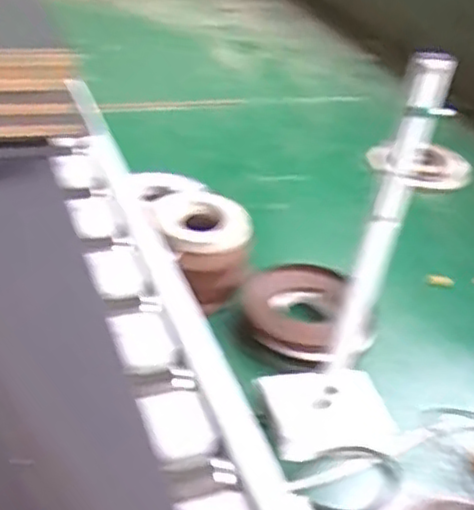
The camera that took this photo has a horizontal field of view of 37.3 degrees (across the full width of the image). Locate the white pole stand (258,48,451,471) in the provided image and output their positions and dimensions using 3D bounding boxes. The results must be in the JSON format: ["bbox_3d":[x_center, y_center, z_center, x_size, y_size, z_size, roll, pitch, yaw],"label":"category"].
[{"bbox_3d":[0.306,0.056,1.707,0.362,1.030,0.243,-2,38,-15],"label":"white pole stand"}]

